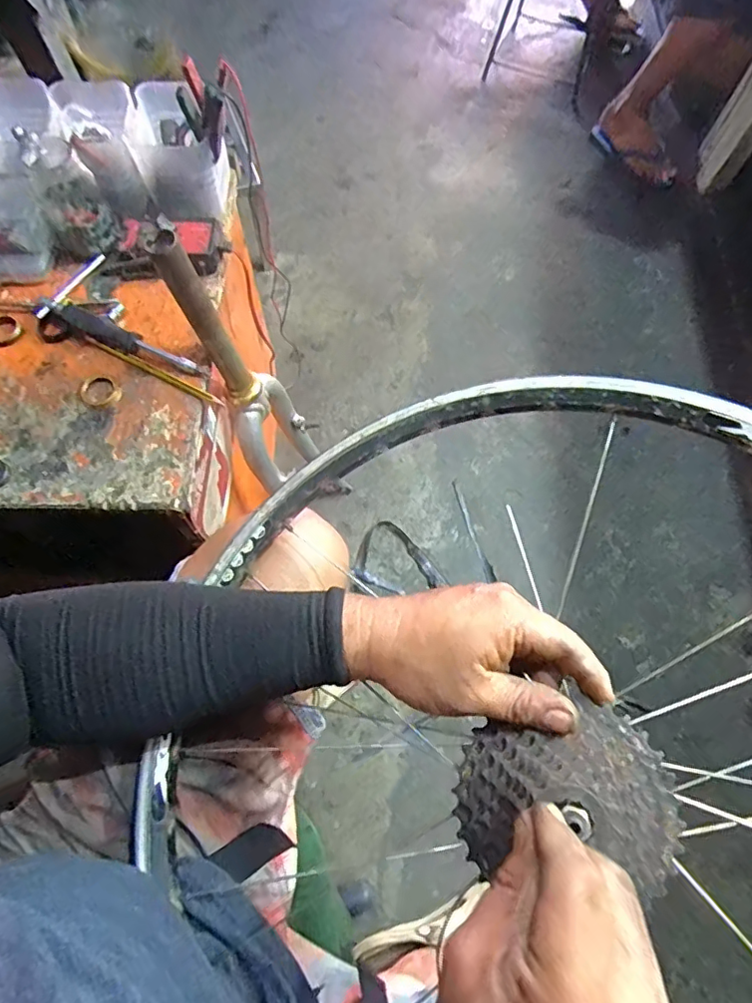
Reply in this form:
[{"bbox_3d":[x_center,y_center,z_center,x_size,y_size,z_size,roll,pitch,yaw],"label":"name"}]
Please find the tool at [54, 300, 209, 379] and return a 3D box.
[{"bbox_3d":[-0.254,-0.165,0.585,0.168,0.025,0.026,23,70,8],"label":"tool"}]

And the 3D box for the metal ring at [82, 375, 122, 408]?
[{"bbox_3d":[-0.277,-0.111,0.566,0.034,0.010,0.037,0,68,-1],"label":"metal ring"}]

